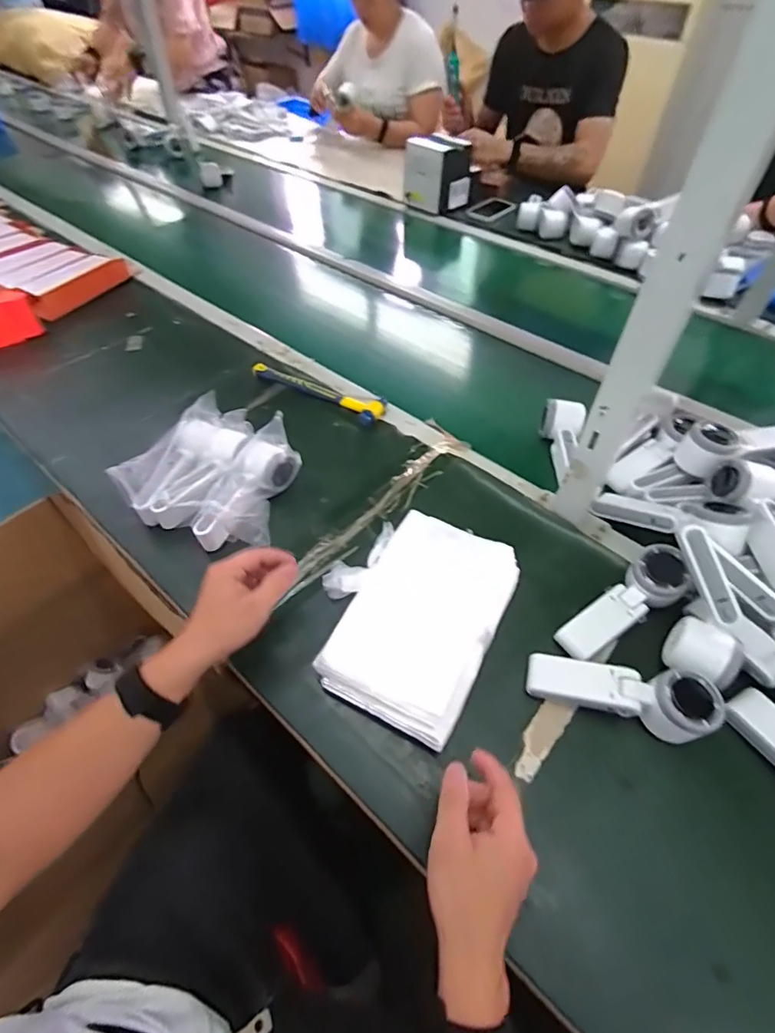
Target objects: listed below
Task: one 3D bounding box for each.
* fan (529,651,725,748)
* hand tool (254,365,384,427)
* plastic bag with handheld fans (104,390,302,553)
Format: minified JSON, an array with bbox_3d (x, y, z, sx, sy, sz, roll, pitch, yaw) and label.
[{"bbox_3d":[0.226,0.168,0.471,0.166,0.052,0.051,14,53,11],"label":"fan"},{"bbox_3d":[-0.116,-0.214,0.801,0.245,0.023,0.052,26,56,19],"label":"hand tool"},{"bbox_3d":[-0.215,-0.050,0.635,0.190,0.084,0.180,22,55,17],"label":"plastic bag with handheld fans"}]

